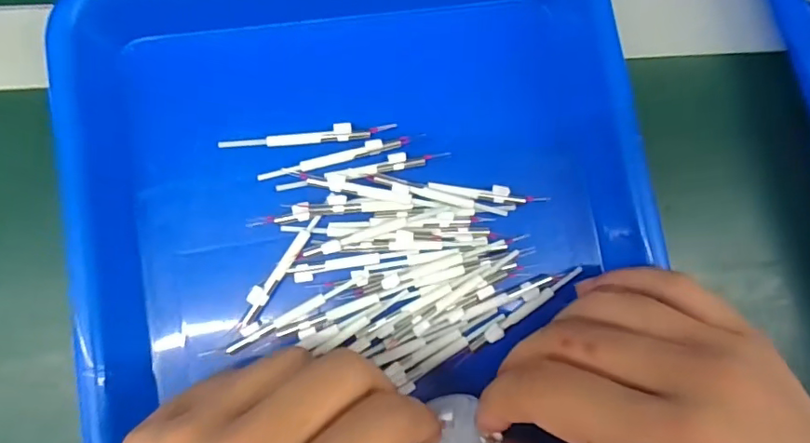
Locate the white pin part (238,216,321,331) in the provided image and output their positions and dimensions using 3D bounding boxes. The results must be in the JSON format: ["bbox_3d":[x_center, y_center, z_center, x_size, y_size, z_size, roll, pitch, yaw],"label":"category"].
[{"bbox_3d":[-0.056,0.022,0.229,0.007,0.009,0.058,37,81,-1],"label":"white pin part"}]

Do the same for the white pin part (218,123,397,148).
[{"bbox_3d":[-0.045,-0.040,0.239,0.080,0.004,0.008,-5,84,-7],"label":"white pin part"}]

